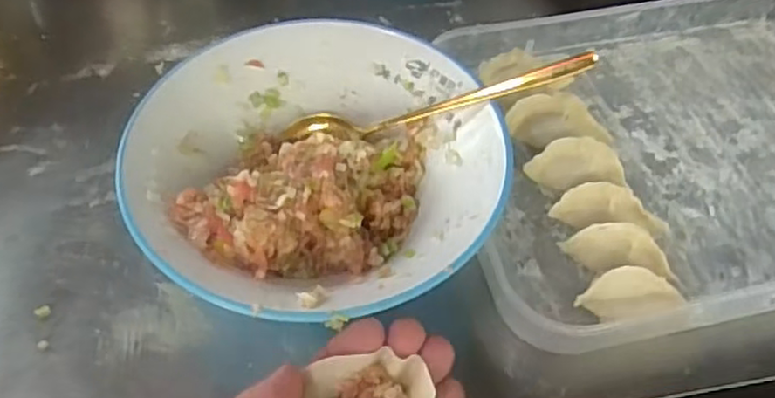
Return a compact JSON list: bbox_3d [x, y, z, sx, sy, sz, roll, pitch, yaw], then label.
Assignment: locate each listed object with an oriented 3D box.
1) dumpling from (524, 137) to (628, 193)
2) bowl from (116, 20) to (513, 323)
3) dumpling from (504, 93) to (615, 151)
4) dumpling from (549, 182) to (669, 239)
[{"bbox_3d":[0.109,-0.017,0.393,0.052,0.032,0.024,9,54,6],"label":"dumpling"},{"bbox_3d":[-0.037,-0.013,0.373,0.188,0.070,0.195,0,54,0],"label":"bowl"},{"bbox_3d":[0.105,-0.046,0.416,0.060,0.025,0.026,9,54,6],"label":"dumpling"},{"bbox_3d":[0.123,0.009,0.373,0.059,0.029,0.020,10,55,7],"label":"dumpling"}]

